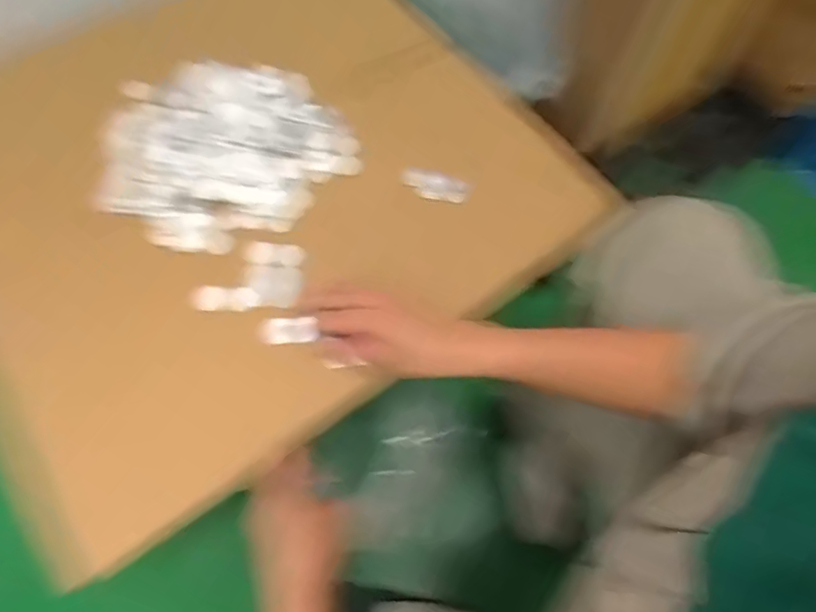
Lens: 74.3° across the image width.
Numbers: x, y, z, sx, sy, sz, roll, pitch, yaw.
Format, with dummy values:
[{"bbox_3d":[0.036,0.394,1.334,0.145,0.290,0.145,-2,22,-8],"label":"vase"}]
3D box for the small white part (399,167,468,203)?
[{"bbox_3d":[0.029,-0.134,0.599,0.073,0.006,0.035,12,74,4],"label":"small white part"}]

